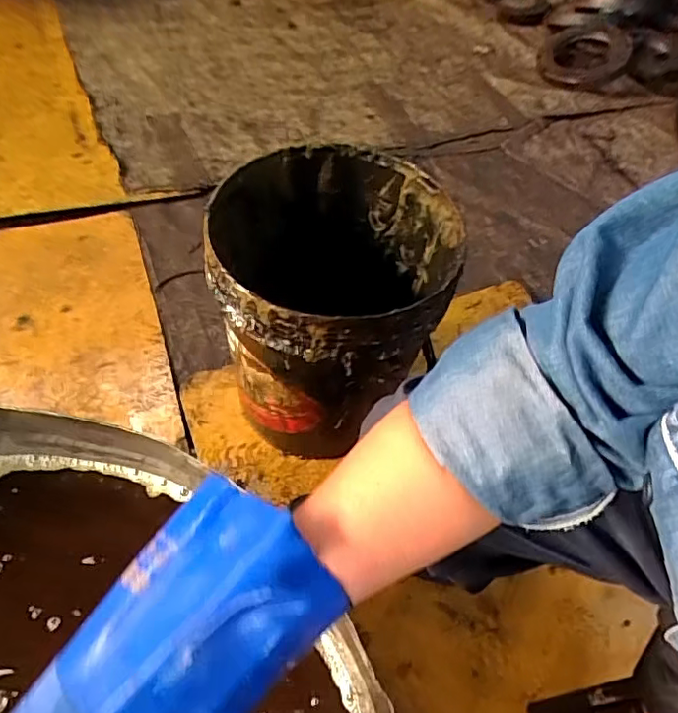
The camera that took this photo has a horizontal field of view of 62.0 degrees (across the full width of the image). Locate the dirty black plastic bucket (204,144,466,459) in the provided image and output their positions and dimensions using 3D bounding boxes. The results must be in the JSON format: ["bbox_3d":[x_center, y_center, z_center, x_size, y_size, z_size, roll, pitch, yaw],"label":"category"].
[{"bbox_3d":[-0.007,-0.055,0.726,0.263,0.302,0.254,3,55,-4],"label":"dirty black plastic bucket"}]

